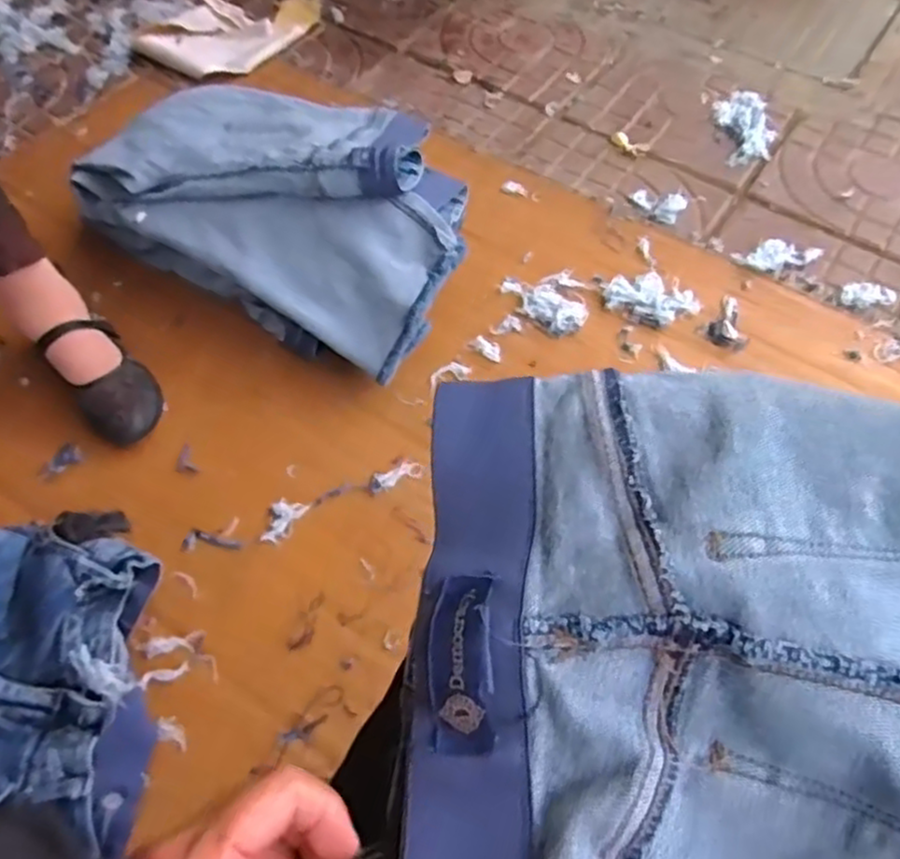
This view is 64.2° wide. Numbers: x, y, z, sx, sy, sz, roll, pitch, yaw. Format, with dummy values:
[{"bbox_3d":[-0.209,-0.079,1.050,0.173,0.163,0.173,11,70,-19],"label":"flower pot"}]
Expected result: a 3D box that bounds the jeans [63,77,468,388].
[{"bbox_3d":[-0.201,-0.284,0.898,0.491,0.176,0.312,23,60,15],"label":"jeans"}]

